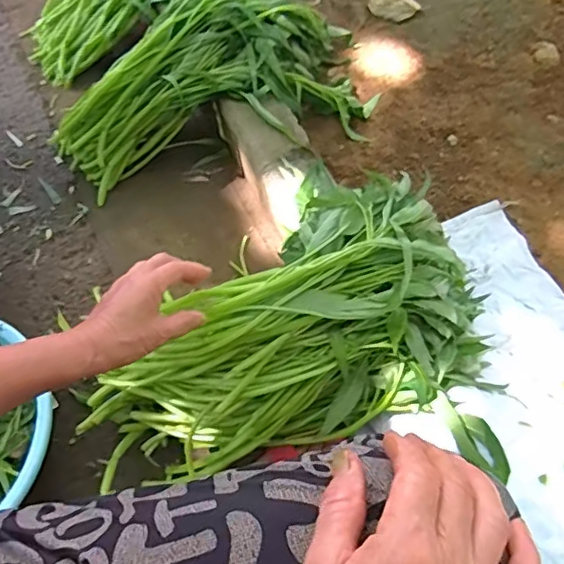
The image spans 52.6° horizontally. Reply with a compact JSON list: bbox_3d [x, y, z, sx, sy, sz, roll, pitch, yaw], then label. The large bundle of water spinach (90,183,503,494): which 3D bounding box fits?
[{"bbox_3d":[0.005,0.094,0.612,0.396,0.238,0.209,-30,69,-10],"label":"large bundle of water spinach"}]

